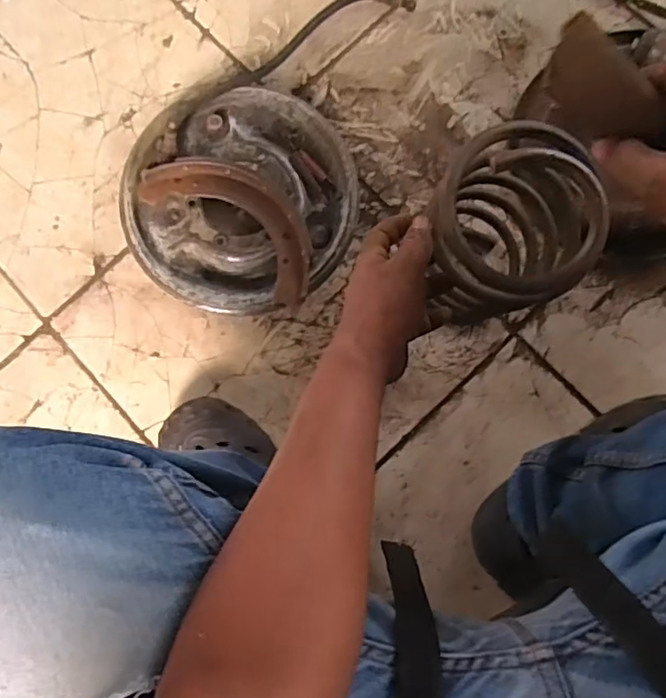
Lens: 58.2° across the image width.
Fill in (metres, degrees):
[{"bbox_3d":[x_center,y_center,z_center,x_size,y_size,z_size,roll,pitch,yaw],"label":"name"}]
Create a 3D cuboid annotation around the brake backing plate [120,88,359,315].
[{"bbox_3d":[-0.106,-0.168,0.711,0.270,0.073,0.261,-19,82,1],"label":"brake backing plate"}]

